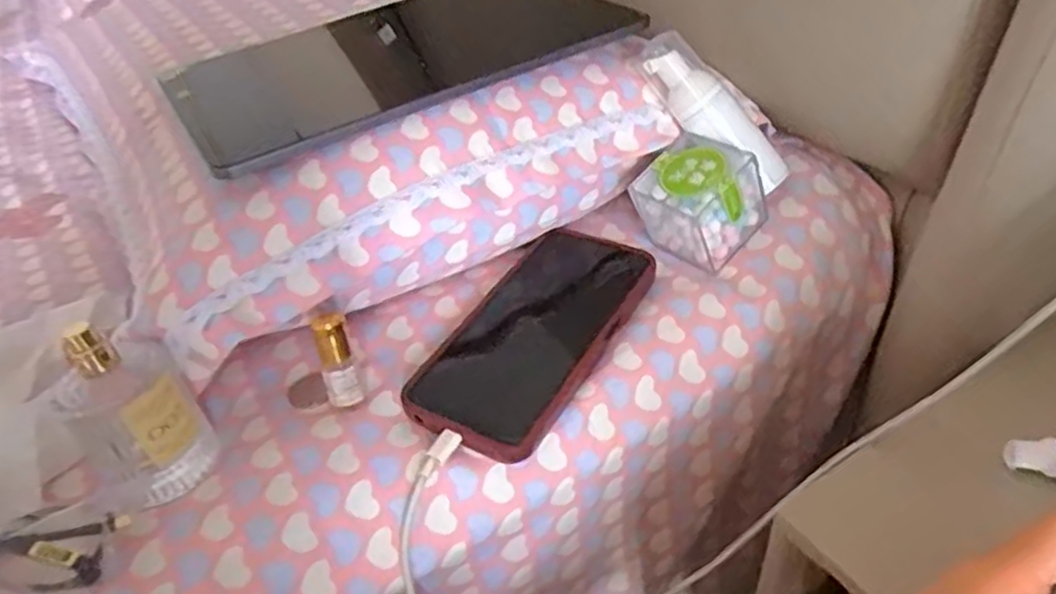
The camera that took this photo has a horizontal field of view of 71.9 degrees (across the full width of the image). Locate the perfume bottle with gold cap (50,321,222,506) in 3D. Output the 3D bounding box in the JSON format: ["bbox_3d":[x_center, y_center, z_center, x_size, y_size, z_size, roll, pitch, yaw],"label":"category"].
[{"bbox_3d":[-0.193,0.052,0.354,0.052,0.084,0.057,-34,48,-29],"label":"perfume bottle with gold cap"}]

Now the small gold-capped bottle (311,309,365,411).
[{"bbox_3d":[-0.100,0.033,0.379,0.017,0.052,0.021,-14,41,-10],"label":"small gold-capped bottle"}]

